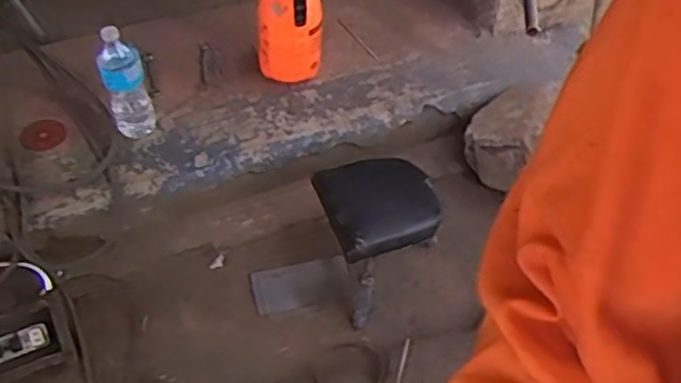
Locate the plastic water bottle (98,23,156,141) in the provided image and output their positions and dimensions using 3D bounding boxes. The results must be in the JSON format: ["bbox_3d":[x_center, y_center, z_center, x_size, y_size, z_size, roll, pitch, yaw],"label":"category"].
[{"bbox_3d":[-0.413,-0.211,1.372,0.082,0.236,0.068,-18,55,-16],"label":"plastic water bottle"}]

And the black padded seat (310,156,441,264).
[{"bbox_3d":[0.068,0.018,1.305,0.202,0.042,0.195,-15,55,-15],"label":"black padded seat"}]

